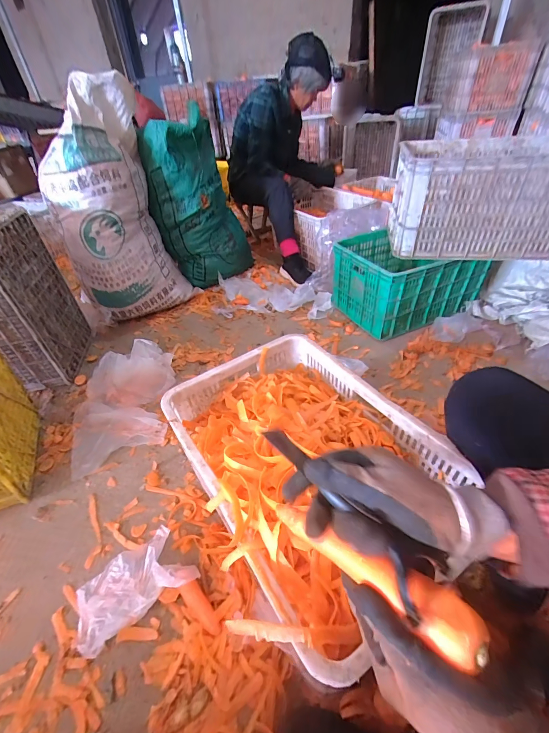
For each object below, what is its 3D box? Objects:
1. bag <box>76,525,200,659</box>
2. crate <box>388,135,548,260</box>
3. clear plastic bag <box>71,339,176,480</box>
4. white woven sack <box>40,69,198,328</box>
[{"bbox_3d":[-0.274,0.417,0.616,0.209,0.049,0.134,-27,46,-22],"label":"bag"},{"bbox_3d":[0.664,-0.562,1.046,0.486,0.269,0.364,6,43,12],"label":"crate"},{"bbox_3d":[-0.469,0.087,0.982,0.271,0.096,0.435,-9,42,-4],"label":"clear plastic bag"},{"bbox_3d":[-0.598,-0.556,1.194,0.426,0.735,0.204,-27,46,-22],"label":"white woven sack"}]

